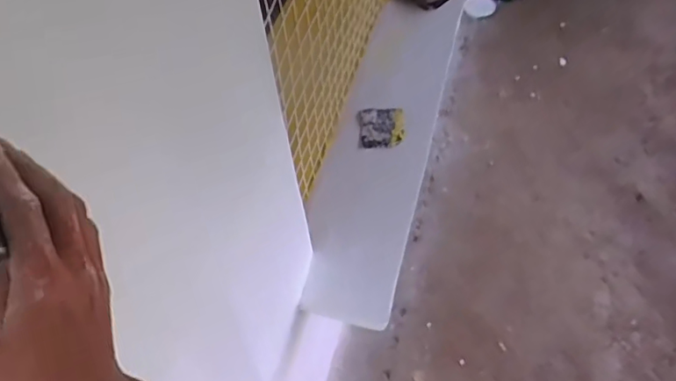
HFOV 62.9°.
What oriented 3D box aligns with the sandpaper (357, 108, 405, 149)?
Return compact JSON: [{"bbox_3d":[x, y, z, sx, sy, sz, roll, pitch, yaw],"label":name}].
[{"bbox_3d":[0.115,-0.164,1.462,0.117,0.015,0.133,0,56,3],"label":"sandpaper"}]

